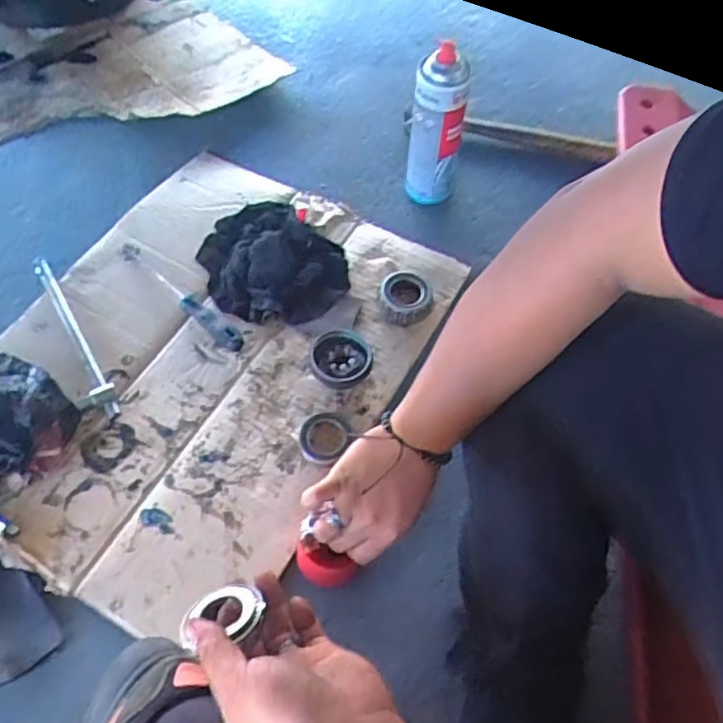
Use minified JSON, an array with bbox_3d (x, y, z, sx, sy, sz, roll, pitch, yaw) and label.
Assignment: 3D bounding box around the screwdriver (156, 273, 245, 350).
[{"bbox_3d":[-0.199,-0.061,0.788,0.144,0.021,0.027,35,65,18],"label":"screwdriver"}]

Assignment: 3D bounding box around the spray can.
[{"bbox_3d":[0.096,-0.296,0.831,0.064,0.196,0.072,8,59,4],"label":"spray can"}]

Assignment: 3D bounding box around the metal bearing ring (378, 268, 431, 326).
[{"bbox_3d":[0.055,-0.082,0.805,0.064,0.022,0.077,-8,60,-6],"label":"metal bearing ring"}]

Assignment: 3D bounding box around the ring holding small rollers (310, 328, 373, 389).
[{"bbox_3d":[-0.023,-0.003,0.758,0.070,0.034,0.076,-3,59,-3],"label":"ring holding small rollers"}]

